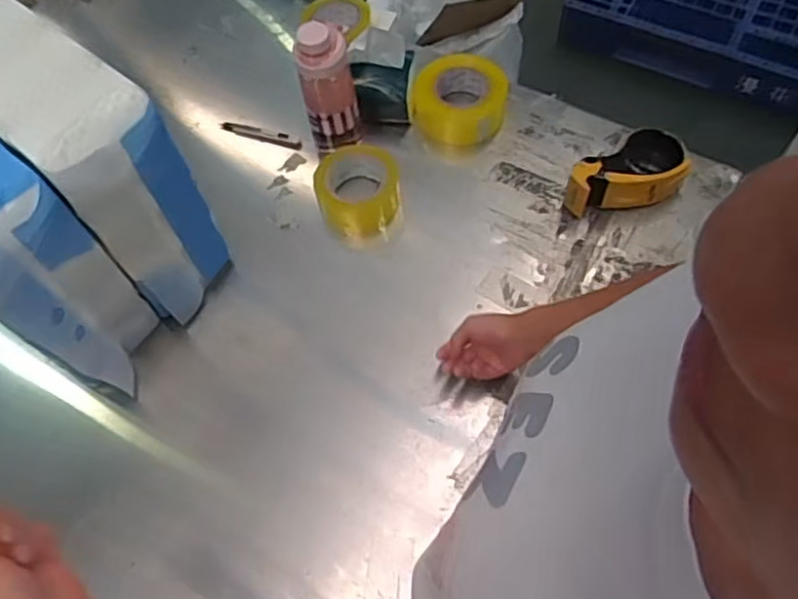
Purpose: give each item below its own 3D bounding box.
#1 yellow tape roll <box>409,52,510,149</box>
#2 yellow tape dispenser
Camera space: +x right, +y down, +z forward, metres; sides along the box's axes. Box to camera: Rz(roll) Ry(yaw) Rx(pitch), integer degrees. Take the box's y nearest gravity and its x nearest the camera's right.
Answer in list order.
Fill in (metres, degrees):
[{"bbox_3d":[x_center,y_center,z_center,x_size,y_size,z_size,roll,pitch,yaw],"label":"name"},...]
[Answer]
[{"bbox_3d":[0.090,-0.306,1.003,0.140,0.068,0.132,-1,63,3],"label":"yellow tape roll"},{"bbox_3d":[0.318,-0.171,0.921,0.177,0.061,0.093,-27,65,-10],"label":"yellow tape dispenser"}]

